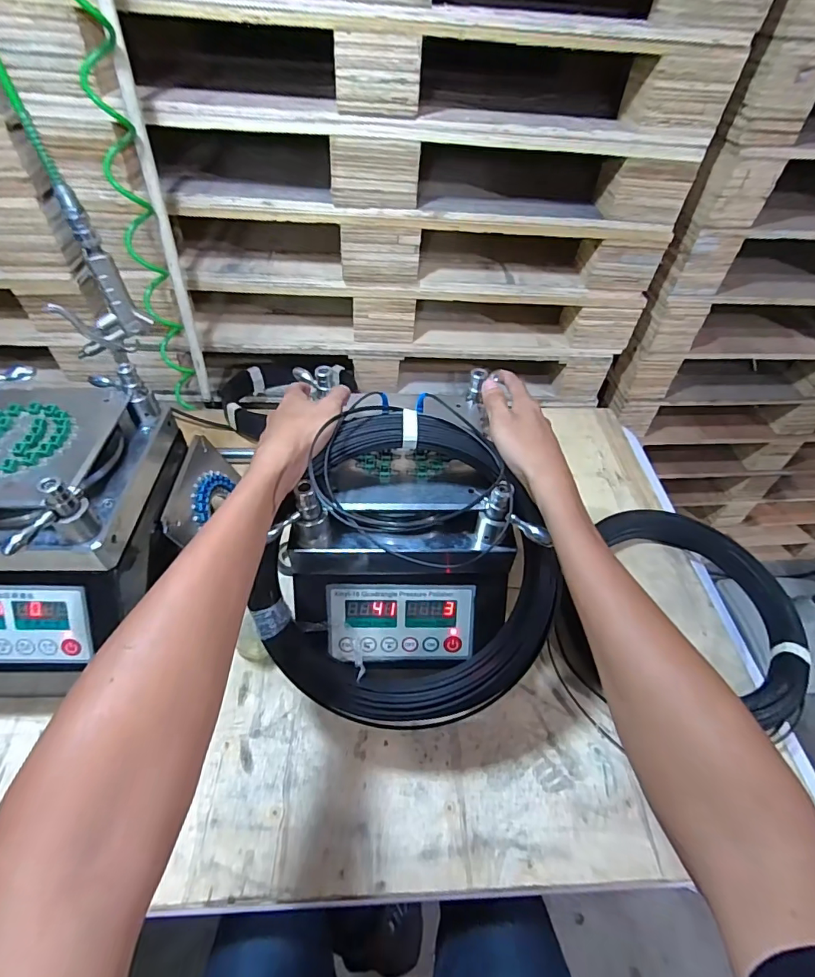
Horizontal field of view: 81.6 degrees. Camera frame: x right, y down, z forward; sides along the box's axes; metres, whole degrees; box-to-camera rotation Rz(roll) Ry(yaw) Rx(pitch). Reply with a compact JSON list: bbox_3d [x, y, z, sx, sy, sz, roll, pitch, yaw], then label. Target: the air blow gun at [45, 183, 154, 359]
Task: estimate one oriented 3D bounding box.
[{"bbox_3d":[-0.357,-0.231,0.523,0.084,0.168,0.025,-23,54,-21],"label":"air blow gun"}]

